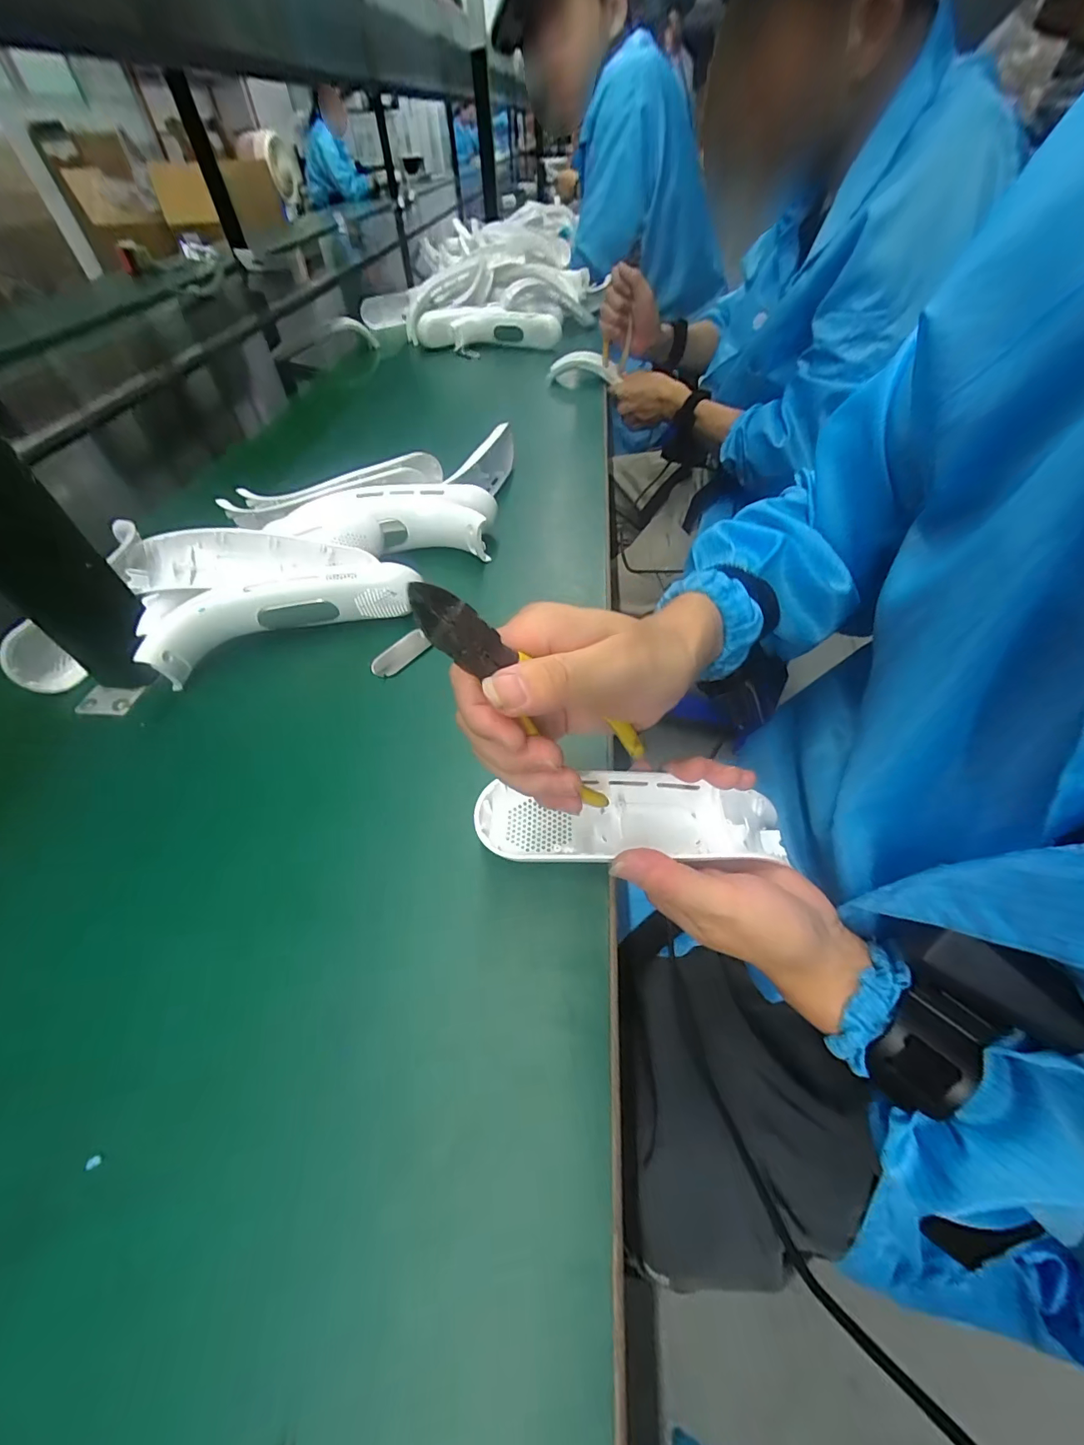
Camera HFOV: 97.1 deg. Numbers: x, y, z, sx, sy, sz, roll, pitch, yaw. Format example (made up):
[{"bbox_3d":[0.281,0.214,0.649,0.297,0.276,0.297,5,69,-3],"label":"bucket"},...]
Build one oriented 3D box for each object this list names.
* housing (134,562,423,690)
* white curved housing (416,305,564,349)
[{"bbox_3d":[-0.196,-0.088,0.371,0.195,0.045,0.045,-21,53,-14],"label":"housing"},{"bbox_3d":[-0.095,-0.736,0.892,0.253,0.046,0.072,6,51,7],"label":"white curved housing"}]

